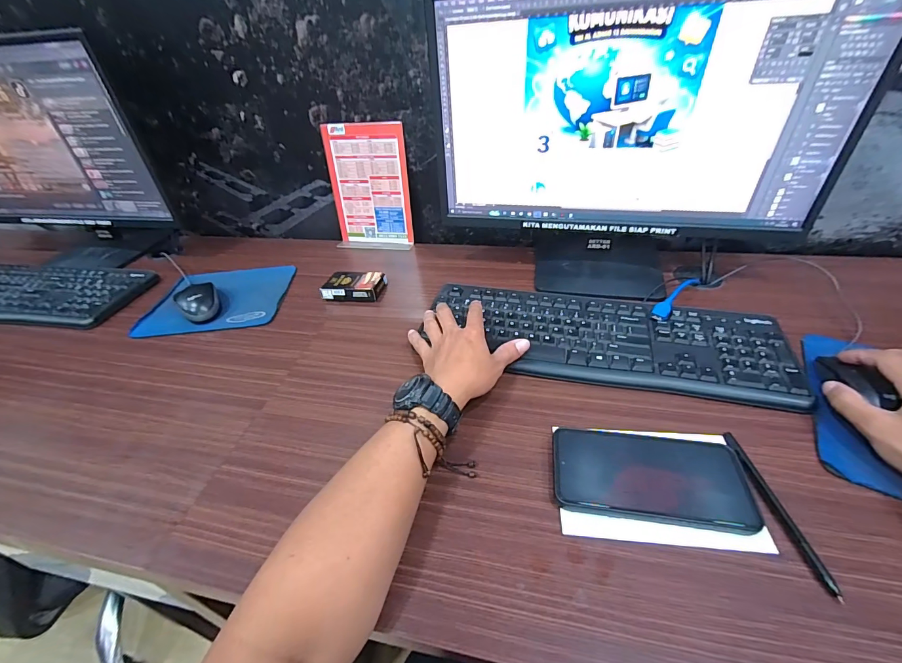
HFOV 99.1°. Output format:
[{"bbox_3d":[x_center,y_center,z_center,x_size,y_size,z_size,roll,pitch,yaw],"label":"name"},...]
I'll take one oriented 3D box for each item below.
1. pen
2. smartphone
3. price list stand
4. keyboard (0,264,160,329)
[{"bbox_3d":[0.272,0.145,0.323,0.008,0.005,0.136,-5,40,1],"label":"pen"},{"bbox_3d":[0.178,0.130,0.349,0.163,0.014,0.084,2,41,10],"label":"smartphone"},{"bbox_3d":[-0.152,-0.259,0.710,0.151,0.207,0.051,2,41,10],"label":"price list stand"},{"bbox_3d":[-0.750,-0.071,0.685,0.437,0.033,0.149,4,41,11],"label":"keyboard"}]

